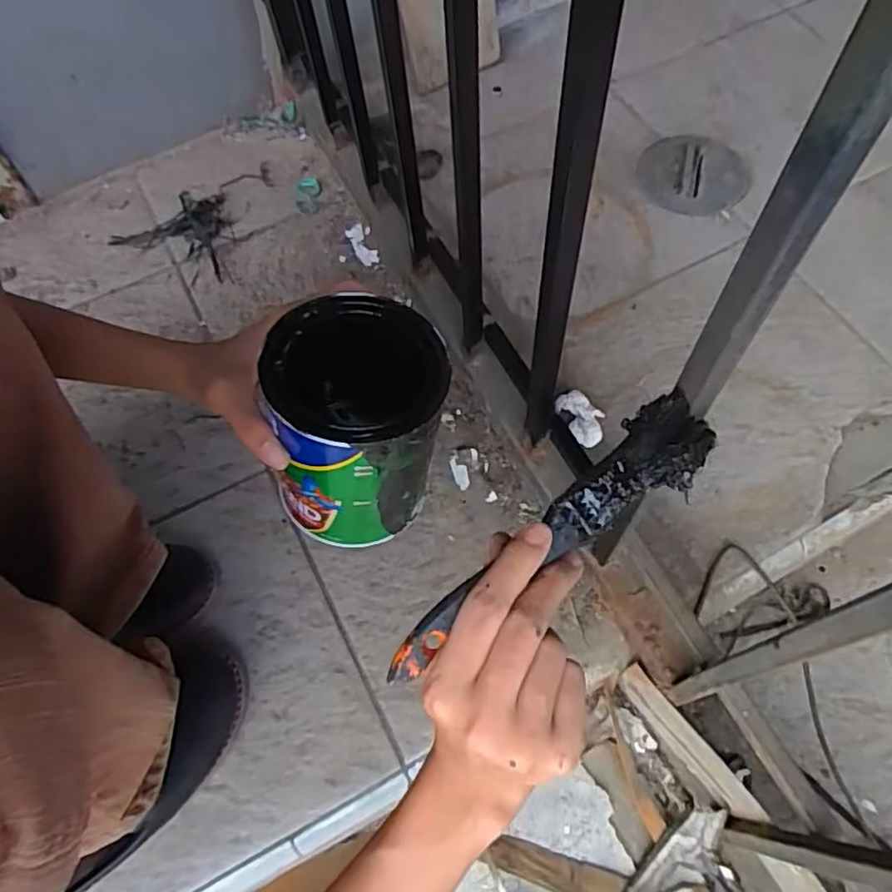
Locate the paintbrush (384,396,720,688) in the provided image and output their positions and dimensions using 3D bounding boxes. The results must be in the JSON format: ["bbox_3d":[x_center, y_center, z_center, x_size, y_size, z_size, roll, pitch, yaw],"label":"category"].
[{"bbox_3d":[0.046,0.041,0.290,0.175,0.020,0.036,-38,67,-7],"label":"paintbrush"}]

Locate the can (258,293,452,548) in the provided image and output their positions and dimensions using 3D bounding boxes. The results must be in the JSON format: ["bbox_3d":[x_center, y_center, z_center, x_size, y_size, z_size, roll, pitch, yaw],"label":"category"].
[{"bbox_3d":[-0.045,-0.013,0.381,0.093,0.118,0.107,4,64,6],"label":"can"}]

